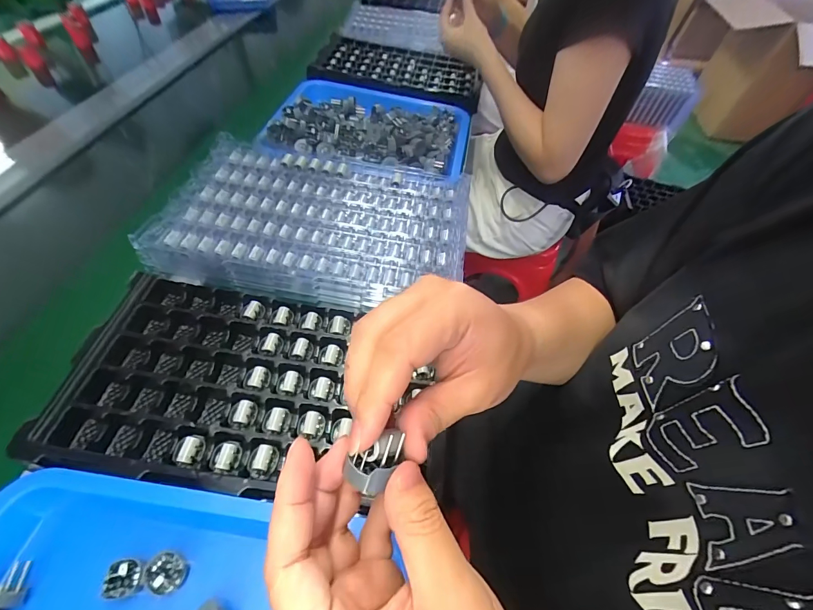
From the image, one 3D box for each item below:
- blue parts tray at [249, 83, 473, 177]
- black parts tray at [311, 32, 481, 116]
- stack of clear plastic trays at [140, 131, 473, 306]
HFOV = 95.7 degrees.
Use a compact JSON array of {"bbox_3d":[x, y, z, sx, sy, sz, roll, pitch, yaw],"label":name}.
[{"bbox_3d":[-0.060,-0.313,0.628,0.318,0.064,0.308,11,54,3],"label":"blue parts tray"},{"bbox_3d":[-0.017,-0.508,0.804,0.359,0.040,0.256,10,54,3],"label":"black parts tray"},{"bbox_3d":[-0.108,-0.113,0.475,0.360,0.042,0.238,8,54,2],"label":"stack of clear plastic trays"}]

